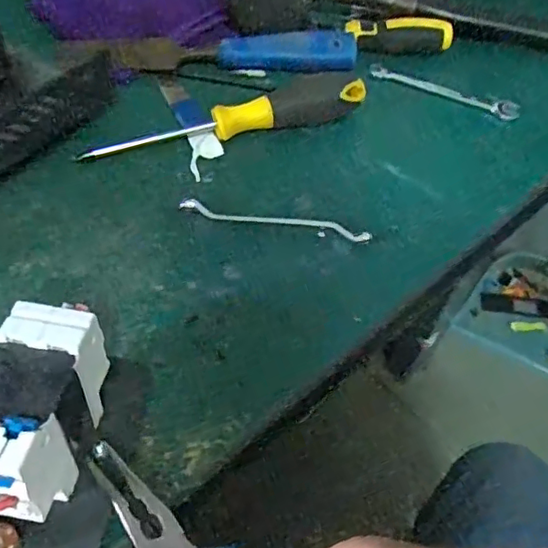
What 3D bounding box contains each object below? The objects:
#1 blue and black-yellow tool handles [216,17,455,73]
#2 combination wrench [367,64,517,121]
[{"bbox_3d":[0.051,-0.180,0.445,0.182,0.020,0.042,-11,56,-11],"label":"blue and black-yellow tool handles"},{"bbox_3d":[0.134,-0.145,0.444,0.117,0.009,0.019,20,56,10],"label":"combination wrench"}]

